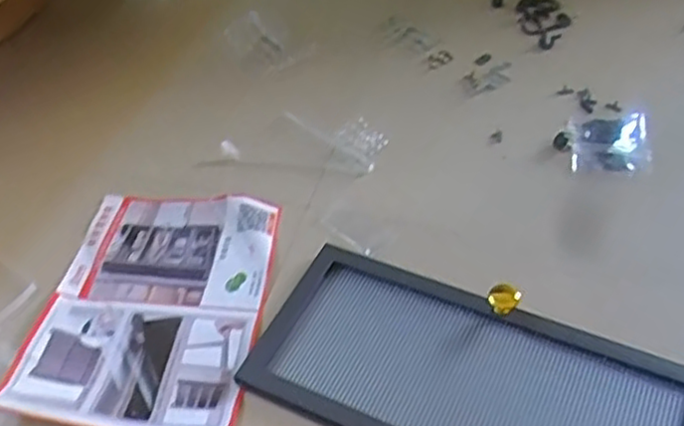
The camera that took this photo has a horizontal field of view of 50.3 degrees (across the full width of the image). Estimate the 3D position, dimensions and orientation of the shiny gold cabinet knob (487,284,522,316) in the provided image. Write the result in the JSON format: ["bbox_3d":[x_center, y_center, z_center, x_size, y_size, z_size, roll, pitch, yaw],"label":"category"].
[{"bbox_3d":[0.145,0.080,0.659,0.029,0.022,0.026,24,50,23],"label":"shiny gold cabinet knob"}]

